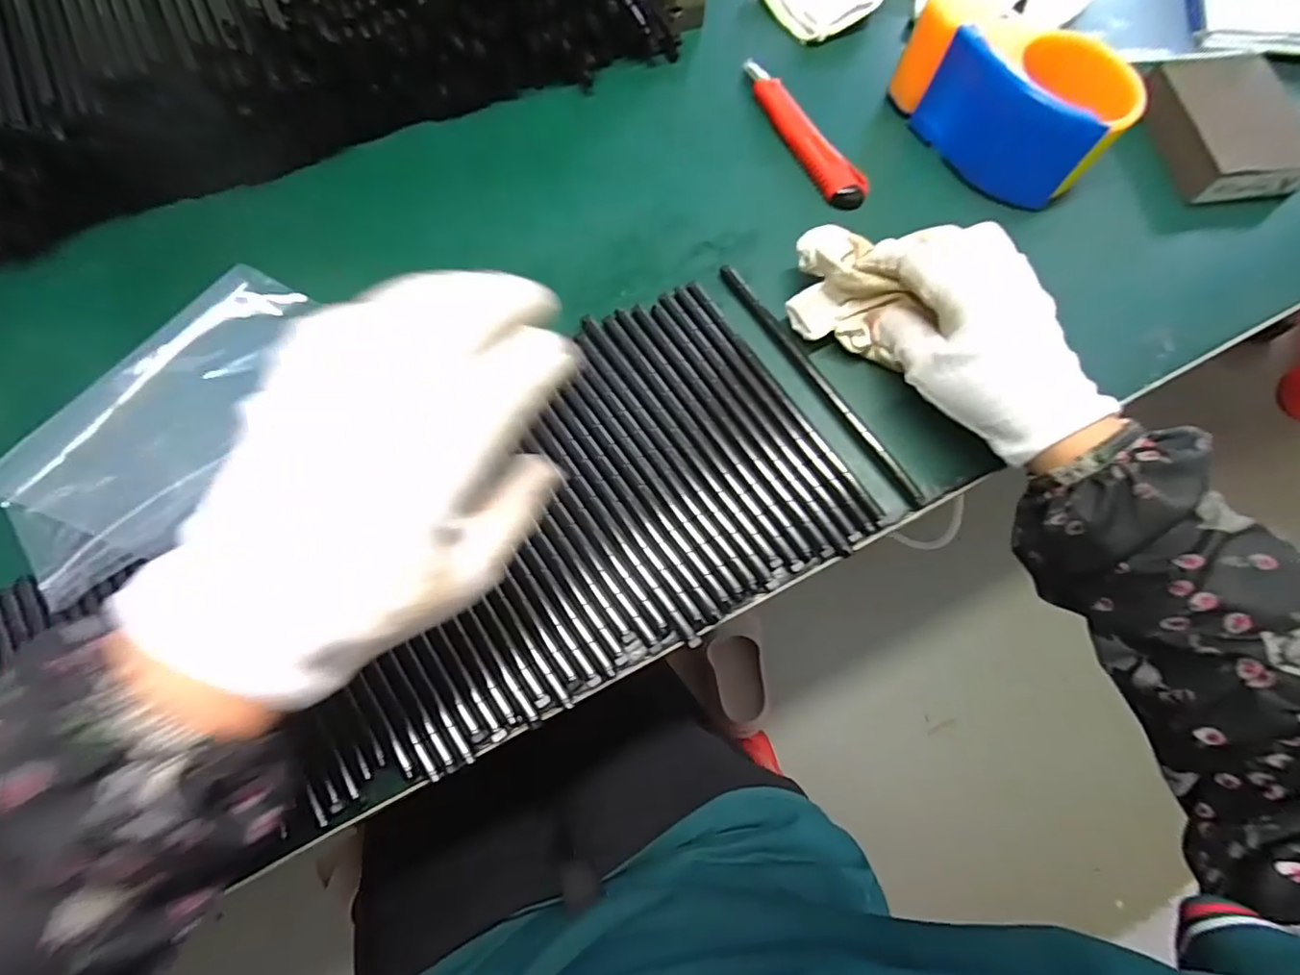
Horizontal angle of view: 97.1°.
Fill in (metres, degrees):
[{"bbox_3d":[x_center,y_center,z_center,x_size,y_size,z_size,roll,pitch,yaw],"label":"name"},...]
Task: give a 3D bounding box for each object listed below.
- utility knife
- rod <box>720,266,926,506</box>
[{"bbox_3d":[0.096,-0.236,0.376,0.023,0.014,0.135,-26,74,-9],"label":"utility knife"},{"bbox_3d":[0.093,-0.063,0.318,0.007,0.004,0.174,-31,75,-10],"label":"rod"}]

